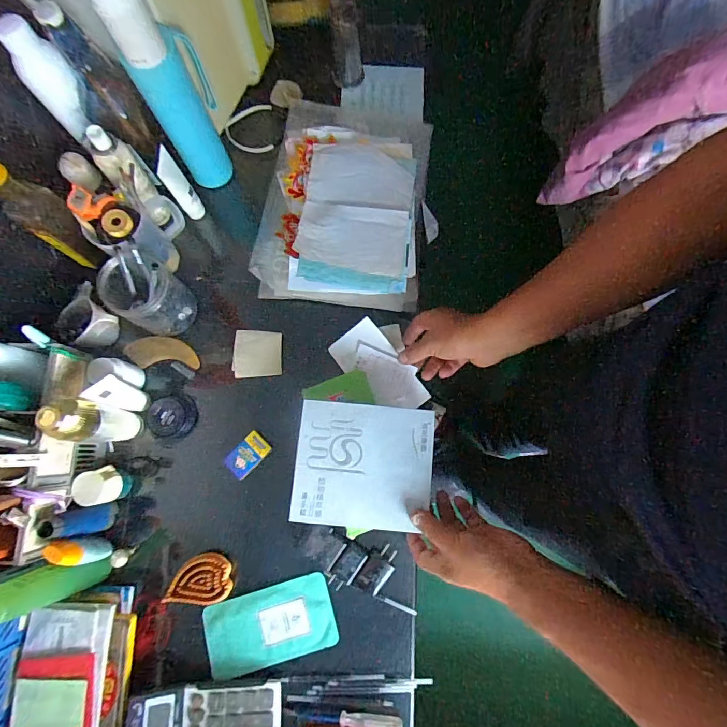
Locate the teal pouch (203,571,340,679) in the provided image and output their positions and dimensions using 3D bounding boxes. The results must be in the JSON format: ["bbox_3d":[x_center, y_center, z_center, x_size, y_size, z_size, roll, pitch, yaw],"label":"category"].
[{"bbox_3d":[-0.119,0.337,0.530,0.161,0.015,0.090,-17,79,-3],"label":"teal pouch"}]

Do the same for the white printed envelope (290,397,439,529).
[{"bbox_3d":[0.001,0.122,0.499,0.162,0.007,0.143,5,79,1],"label":"white printed envelope"}]

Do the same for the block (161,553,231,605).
[{"bbox_3d":[-0.208,0.277,0.532,0.078,0.024,0.057,7,79,2],"label":"block"}]

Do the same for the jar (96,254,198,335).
[{"bbox_3d":[-0.293,-0.093,0.562,0.082,0.095,0.085,0,79,0],"label":"jar"}]

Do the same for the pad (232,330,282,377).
[{"bbox_3d":[-0.156,-0.014,0.605,0.068,0.011,0.067,0,79,1],"label":"pad"}]

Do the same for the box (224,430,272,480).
[{"bbox_3d":[-0.161,0.127,0.571,0.038,0.010,0.063,44,82,8],"label":"box"}]

